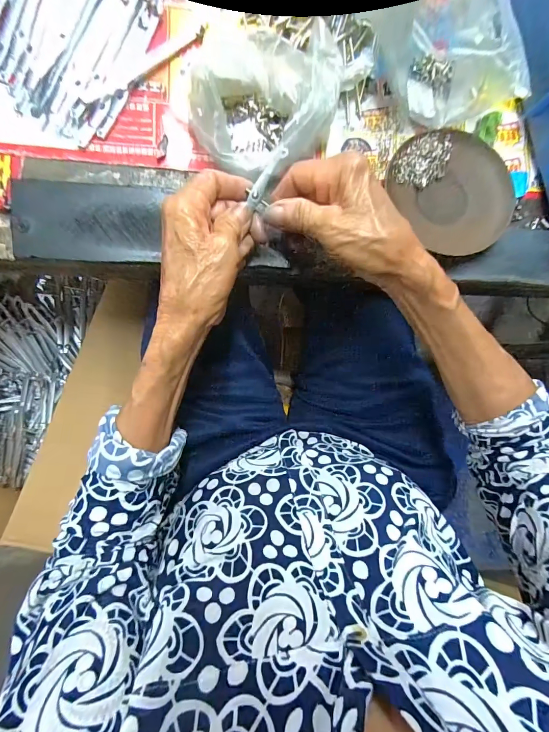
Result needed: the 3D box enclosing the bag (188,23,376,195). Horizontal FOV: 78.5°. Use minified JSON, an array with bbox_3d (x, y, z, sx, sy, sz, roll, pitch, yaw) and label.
[{"bbox_3d":[-0.004,-0.221,0.270,0.125,0.041,0.135,24,87,-8],"label":"bag"}]

